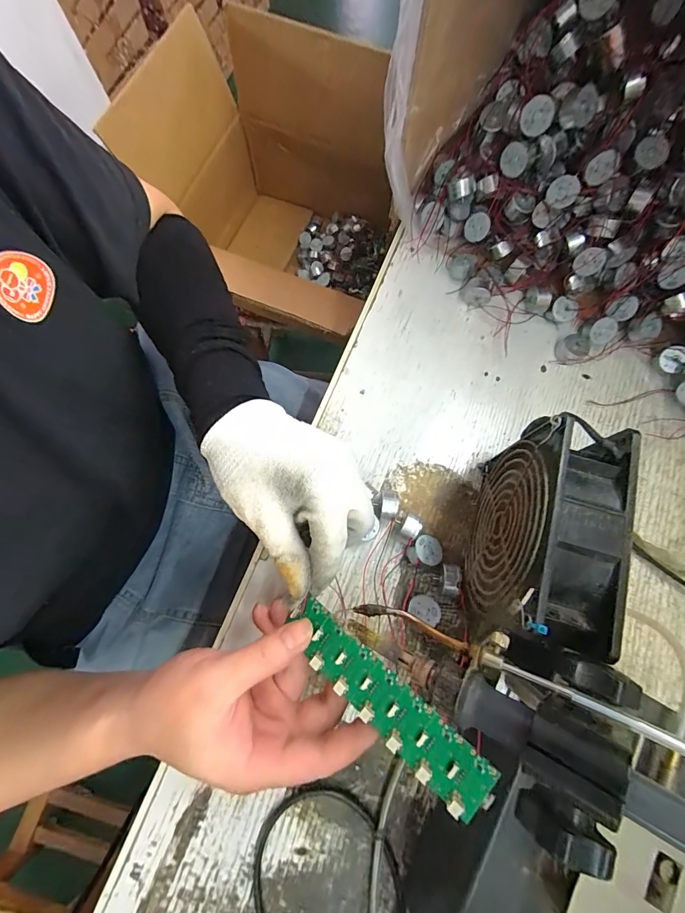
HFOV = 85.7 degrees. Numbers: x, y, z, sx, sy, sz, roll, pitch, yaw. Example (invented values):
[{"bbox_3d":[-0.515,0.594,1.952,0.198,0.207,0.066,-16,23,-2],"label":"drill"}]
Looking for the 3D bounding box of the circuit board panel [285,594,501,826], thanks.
[{"bbox_3d":[0.023,0.140,0.215,0.134,0.005,0.030,37,77,22],"label":"circuit board panel"}]

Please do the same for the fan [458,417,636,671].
[{"bbox_3d":[0.118,0.053,0.239,0.046,0.120,0.124,18,76,3],"label":"fan"}]

